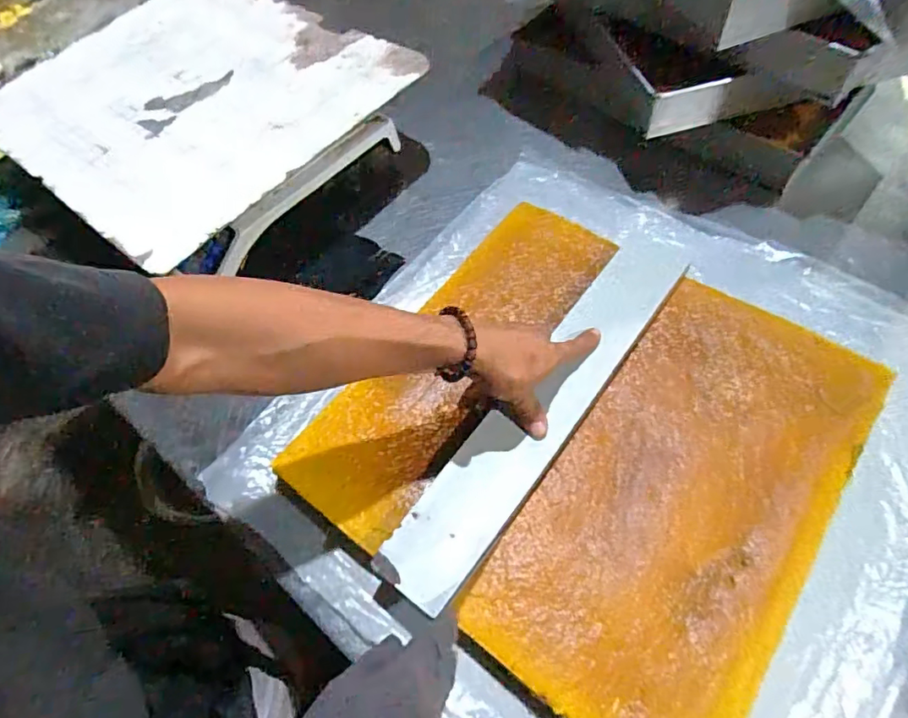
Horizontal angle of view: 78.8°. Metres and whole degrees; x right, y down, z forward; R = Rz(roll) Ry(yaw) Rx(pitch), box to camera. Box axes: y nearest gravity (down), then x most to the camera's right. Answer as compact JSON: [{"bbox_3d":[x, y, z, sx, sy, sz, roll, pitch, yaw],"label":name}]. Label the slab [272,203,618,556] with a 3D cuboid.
[{"bbox_3d":[0.006,-0.012,0.575,0.140,0.017,0.415,30,66,24],"label":"slab"}]

